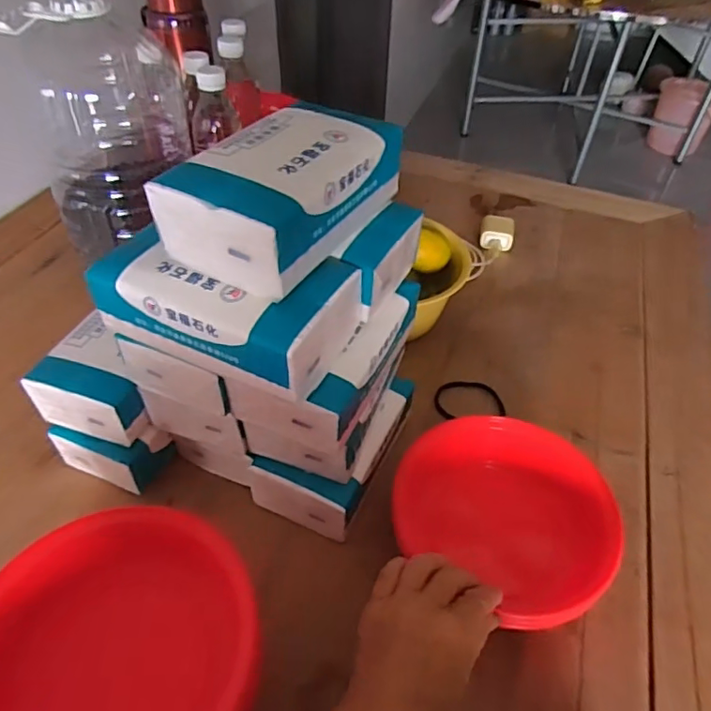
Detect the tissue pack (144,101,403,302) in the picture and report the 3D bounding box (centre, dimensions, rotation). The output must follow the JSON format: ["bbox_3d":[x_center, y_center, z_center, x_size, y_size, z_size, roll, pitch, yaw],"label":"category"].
[{"bbox_3d":[-0.041,-0.109,0.364,0.086,0.057,0.154,25,50,20],"label":"tissue pack"}]

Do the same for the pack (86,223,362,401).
[{"bbox_3d":[-0.086,-0.039,0.375,0.158,0.057,0.089,21,49,17],"label":"pack"}]

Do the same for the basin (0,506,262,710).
[{"bbox_3d":[-0.146,0.186,0.346,0.161,0.063,0.177,1,46,-1],"label":"basin"}]

